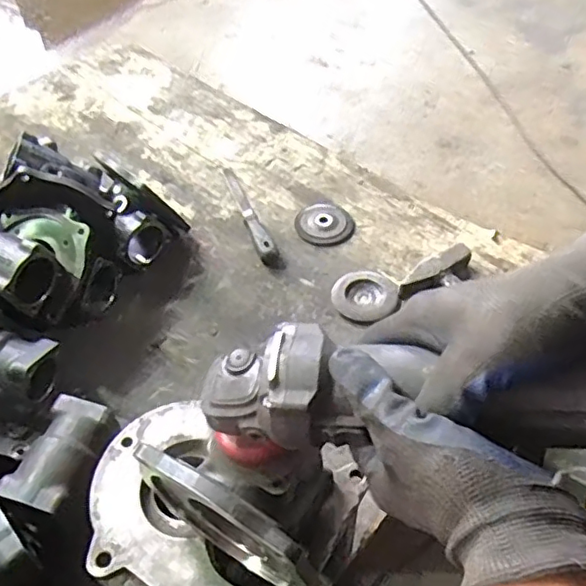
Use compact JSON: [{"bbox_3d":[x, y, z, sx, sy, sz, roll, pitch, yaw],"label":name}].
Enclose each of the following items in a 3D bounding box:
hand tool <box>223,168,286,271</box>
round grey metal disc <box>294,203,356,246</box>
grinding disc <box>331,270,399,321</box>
[{"bbox_3d":[-0.077,-0.142,1.004,0.030,0.027,0.271,-17,51,-14],"label":"hand tool"},{"bbox_3d":[0.055,-0.117,0.996,0.099,0.009,0.095,0,49,0],"label":"round grey metal disc"},{"bbox_3d":[0.107,0.002,0.885,0.091,0.013,0.089,0,49,0],"label":"grinding disc"}]

